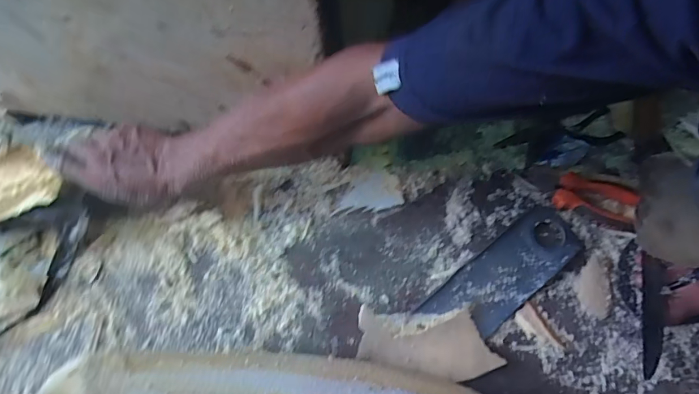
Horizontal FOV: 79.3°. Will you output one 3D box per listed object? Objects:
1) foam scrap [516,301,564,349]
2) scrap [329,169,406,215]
[{"bbox_3d":[0.214,0.151,0.482,0.023,0.007,0.056,-32,69,-12],"label":"foam scrap"},{"bbox_3d":[0.023,-0.007,0.554,0.086,0.009,0.053,-11,66,-4],"label":"scrap"}]

